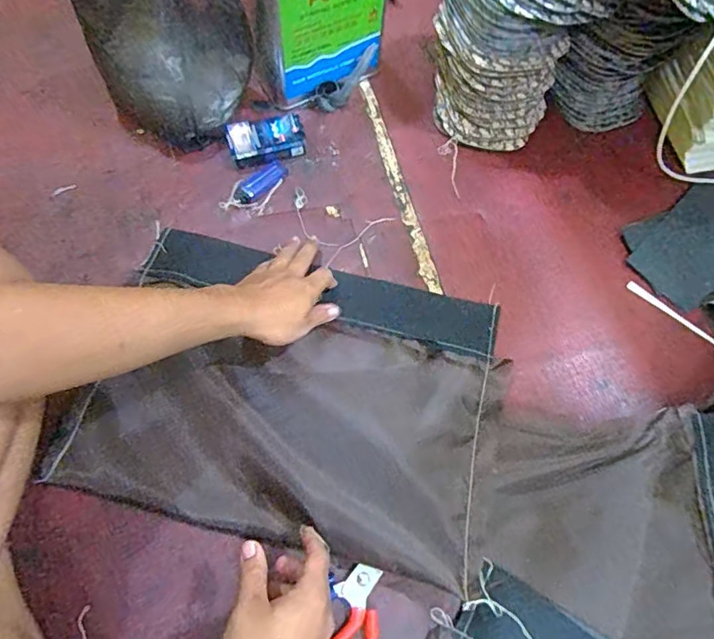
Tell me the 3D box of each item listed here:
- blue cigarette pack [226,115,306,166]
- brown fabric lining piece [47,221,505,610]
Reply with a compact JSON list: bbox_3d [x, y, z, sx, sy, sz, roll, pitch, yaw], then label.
[{"bbox_3d":[-0.114,-0.228,0.677,0.093,0.021,0.056,-17,68,-7],"label":"blue cigarette pack"},{"bbox_3d":[-0.069,0.075,0.565,0.411,0.033,0.299,13,68,6],"label":"brown fabric lining piece"}]

